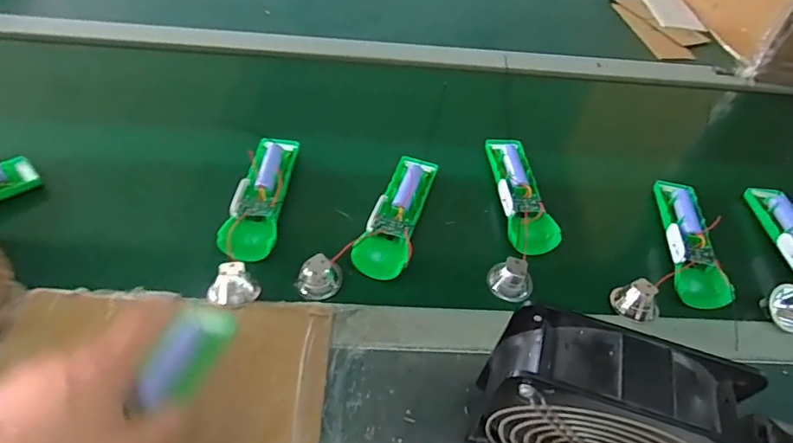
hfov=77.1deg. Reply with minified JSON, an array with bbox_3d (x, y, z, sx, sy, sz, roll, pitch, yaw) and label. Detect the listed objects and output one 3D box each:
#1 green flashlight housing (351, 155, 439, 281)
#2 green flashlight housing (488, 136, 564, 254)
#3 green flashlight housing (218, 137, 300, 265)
[{"bbox_3d":[0.005,-0.011,0.524,0.054,0.021,0.158,20,57,9],"label":"green flashlight housing"},{"bbox_3d":[0.137,-0.037,0.555,0.050,0.025,0.161,-2,56,-5],"label":"green flashlight housing"},{"bbox_3d":[-0.143,-0.026,0.522,0.045,0.030,0.161,7,52,0],"label":"green flashlight housing"}]

